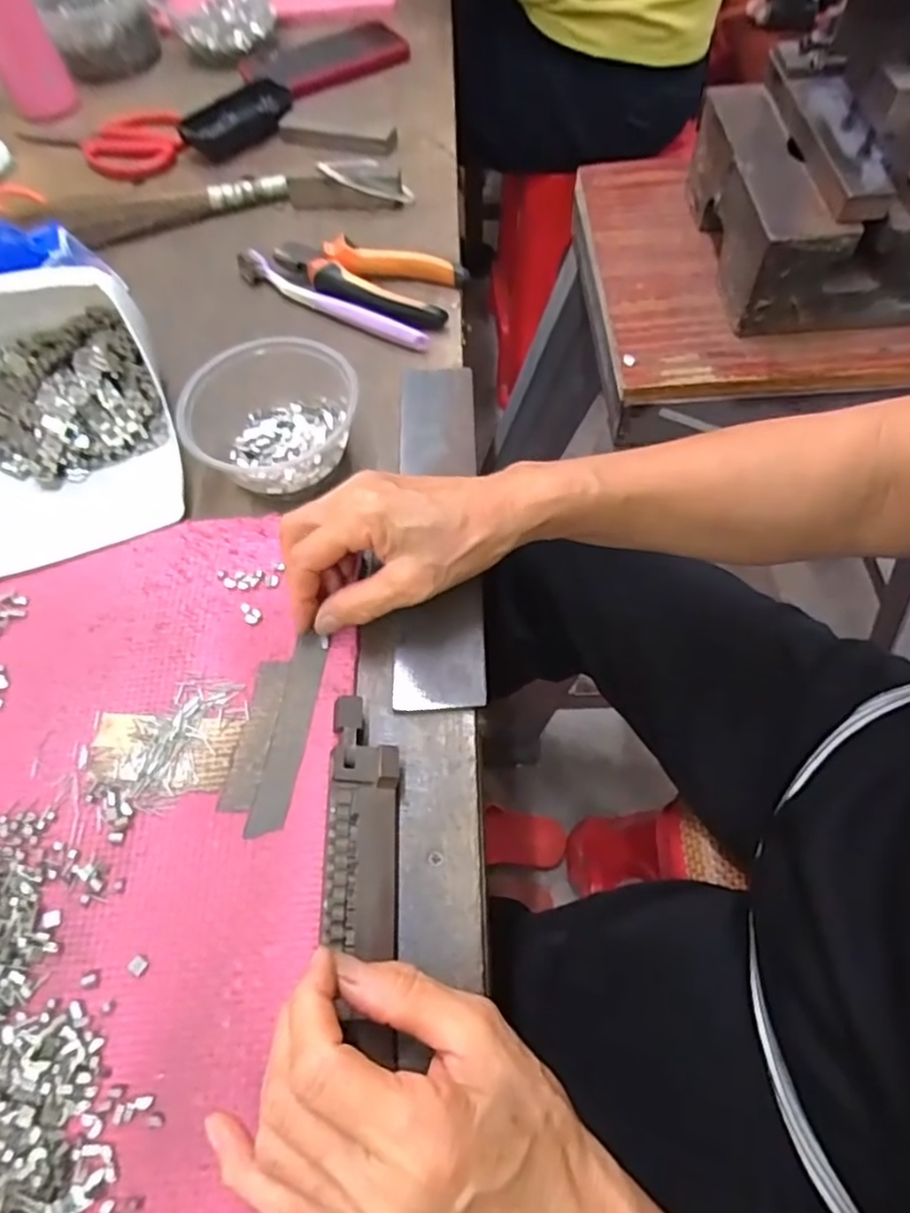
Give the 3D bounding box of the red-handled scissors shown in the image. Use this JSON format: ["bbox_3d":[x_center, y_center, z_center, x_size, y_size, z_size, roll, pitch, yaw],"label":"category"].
[{"bbox_3d":[-0.255,-0.458,0.634,0.194,0.032,0.083,-18,61,-5],"label":"red-handled scissors"}]

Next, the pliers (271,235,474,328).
[{"bbox_3d":[-0.071,-0.250,0.505,0.148,0.019,0.069,15,63,12],"label":"pliers"}]

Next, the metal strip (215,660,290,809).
[{"bbox_3d":[-0.102,0.064,0.338,0.017,0.004,0.079,7,62,5],"label":"metal strip"}]

